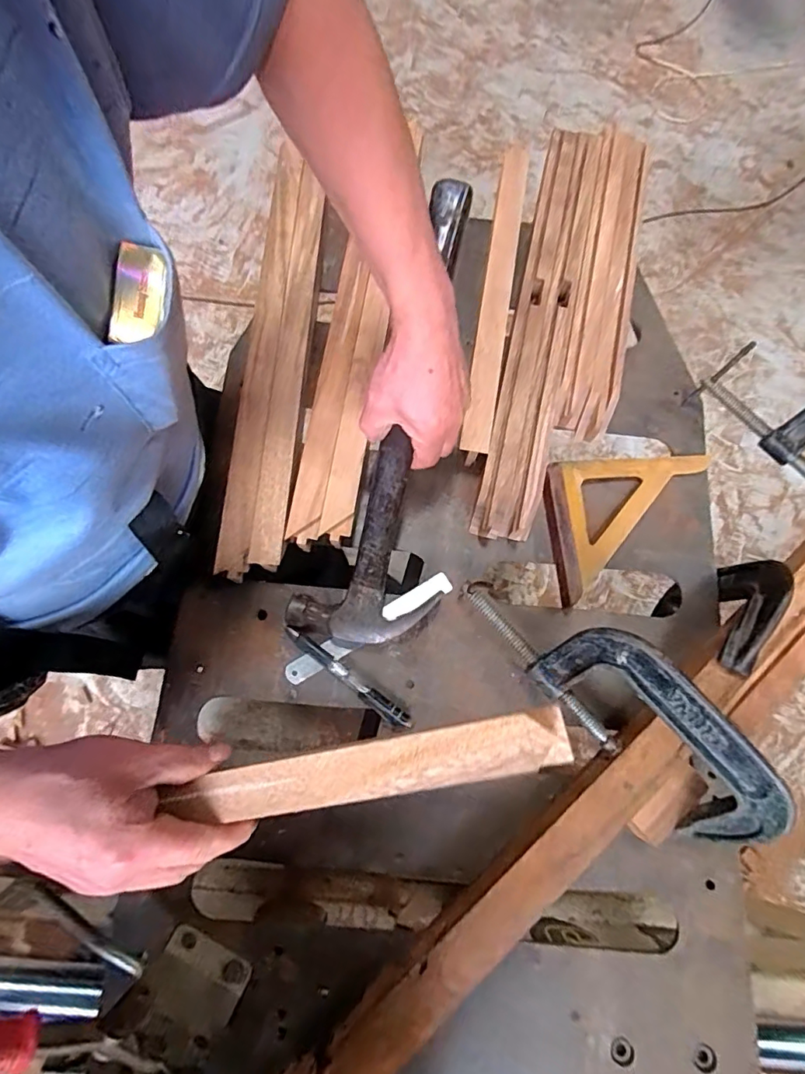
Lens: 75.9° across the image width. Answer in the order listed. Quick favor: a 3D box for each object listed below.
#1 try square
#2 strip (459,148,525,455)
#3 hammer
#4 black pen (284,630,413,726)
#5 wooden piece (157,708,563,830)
[{"bbox_3d":[0.198,-0.041,0.515,0.212,0.024,0.101,-42,78,-12],"label":"try square"},{"bbox_3d":[0.101,-0.268,0.557,0.030,0.011,0.406,9,73,2],"label":"strip"},{"bbox_3d":[0.005,-0.096,0.465,0.122,0.049,0.407,15,93,3],"label":"hammer"},{"bbox_3d":[-0.050,0.127,0.466,0.137,0.010,0.013,35,76,9],"label":"black pen"},{"bbox_3d":[-0.027,0.135,0.296,0.236,0.014,0.031,-15,73,12],"label":"wooden piece"}]

